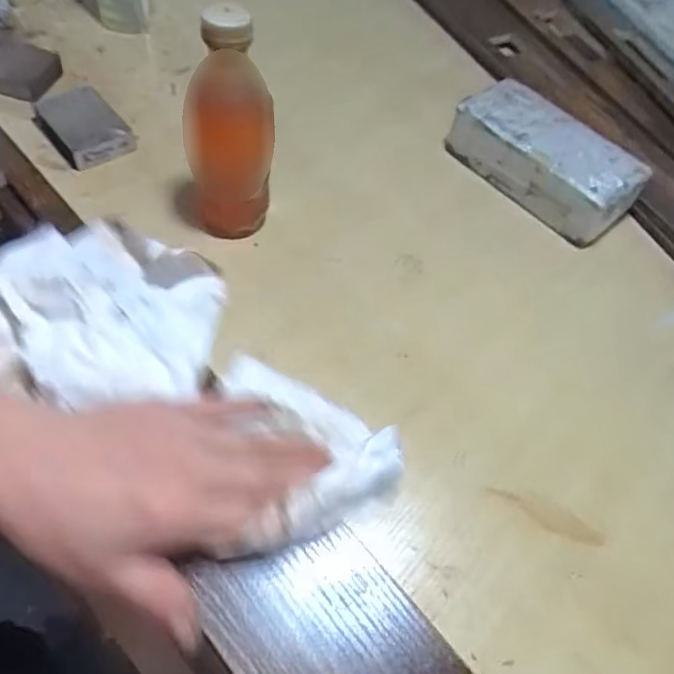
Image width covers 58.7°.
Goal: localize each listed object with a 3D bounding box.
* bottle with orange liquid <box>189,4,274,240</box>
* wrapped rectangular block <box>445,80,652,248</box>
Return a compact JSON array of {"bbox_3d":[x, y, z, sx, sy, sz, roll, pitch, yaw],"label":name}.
[{"bbox_3d":[-0.098,-0.177,0.534,0.076,0.207,0.059,-8,59,-9],"label":"bottle with orange liquid"},{"bbox_3d":[0.229,-0.204,0.672,0.099,0.053,0.210,-38,68,-24],"label":"wrapped rectangular block"}]

